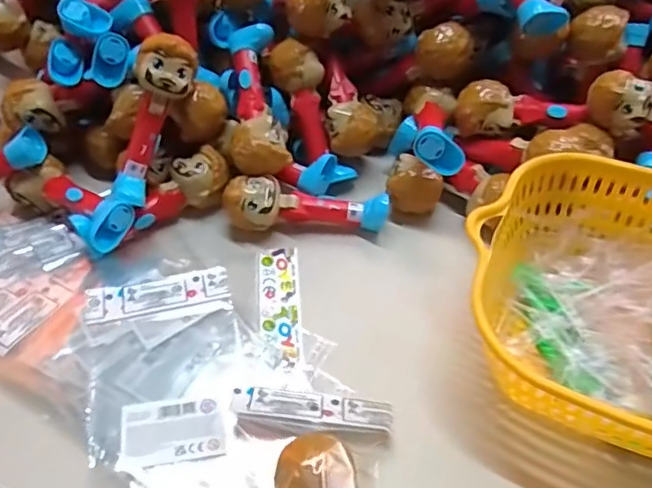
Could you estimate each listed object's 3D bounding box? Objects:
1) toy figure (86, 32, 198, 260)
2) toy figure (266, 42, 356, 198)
[{"bbox_3d":[-0.138,-0.072,0.431,0.036,0.039,0.162,22,93,18],"label":"toy figure"},{"bbox_3d":[-0.015,-0.105,0.482,0.046,0.041,0.129,-15,89,-14],"label":"toy figure"}]

